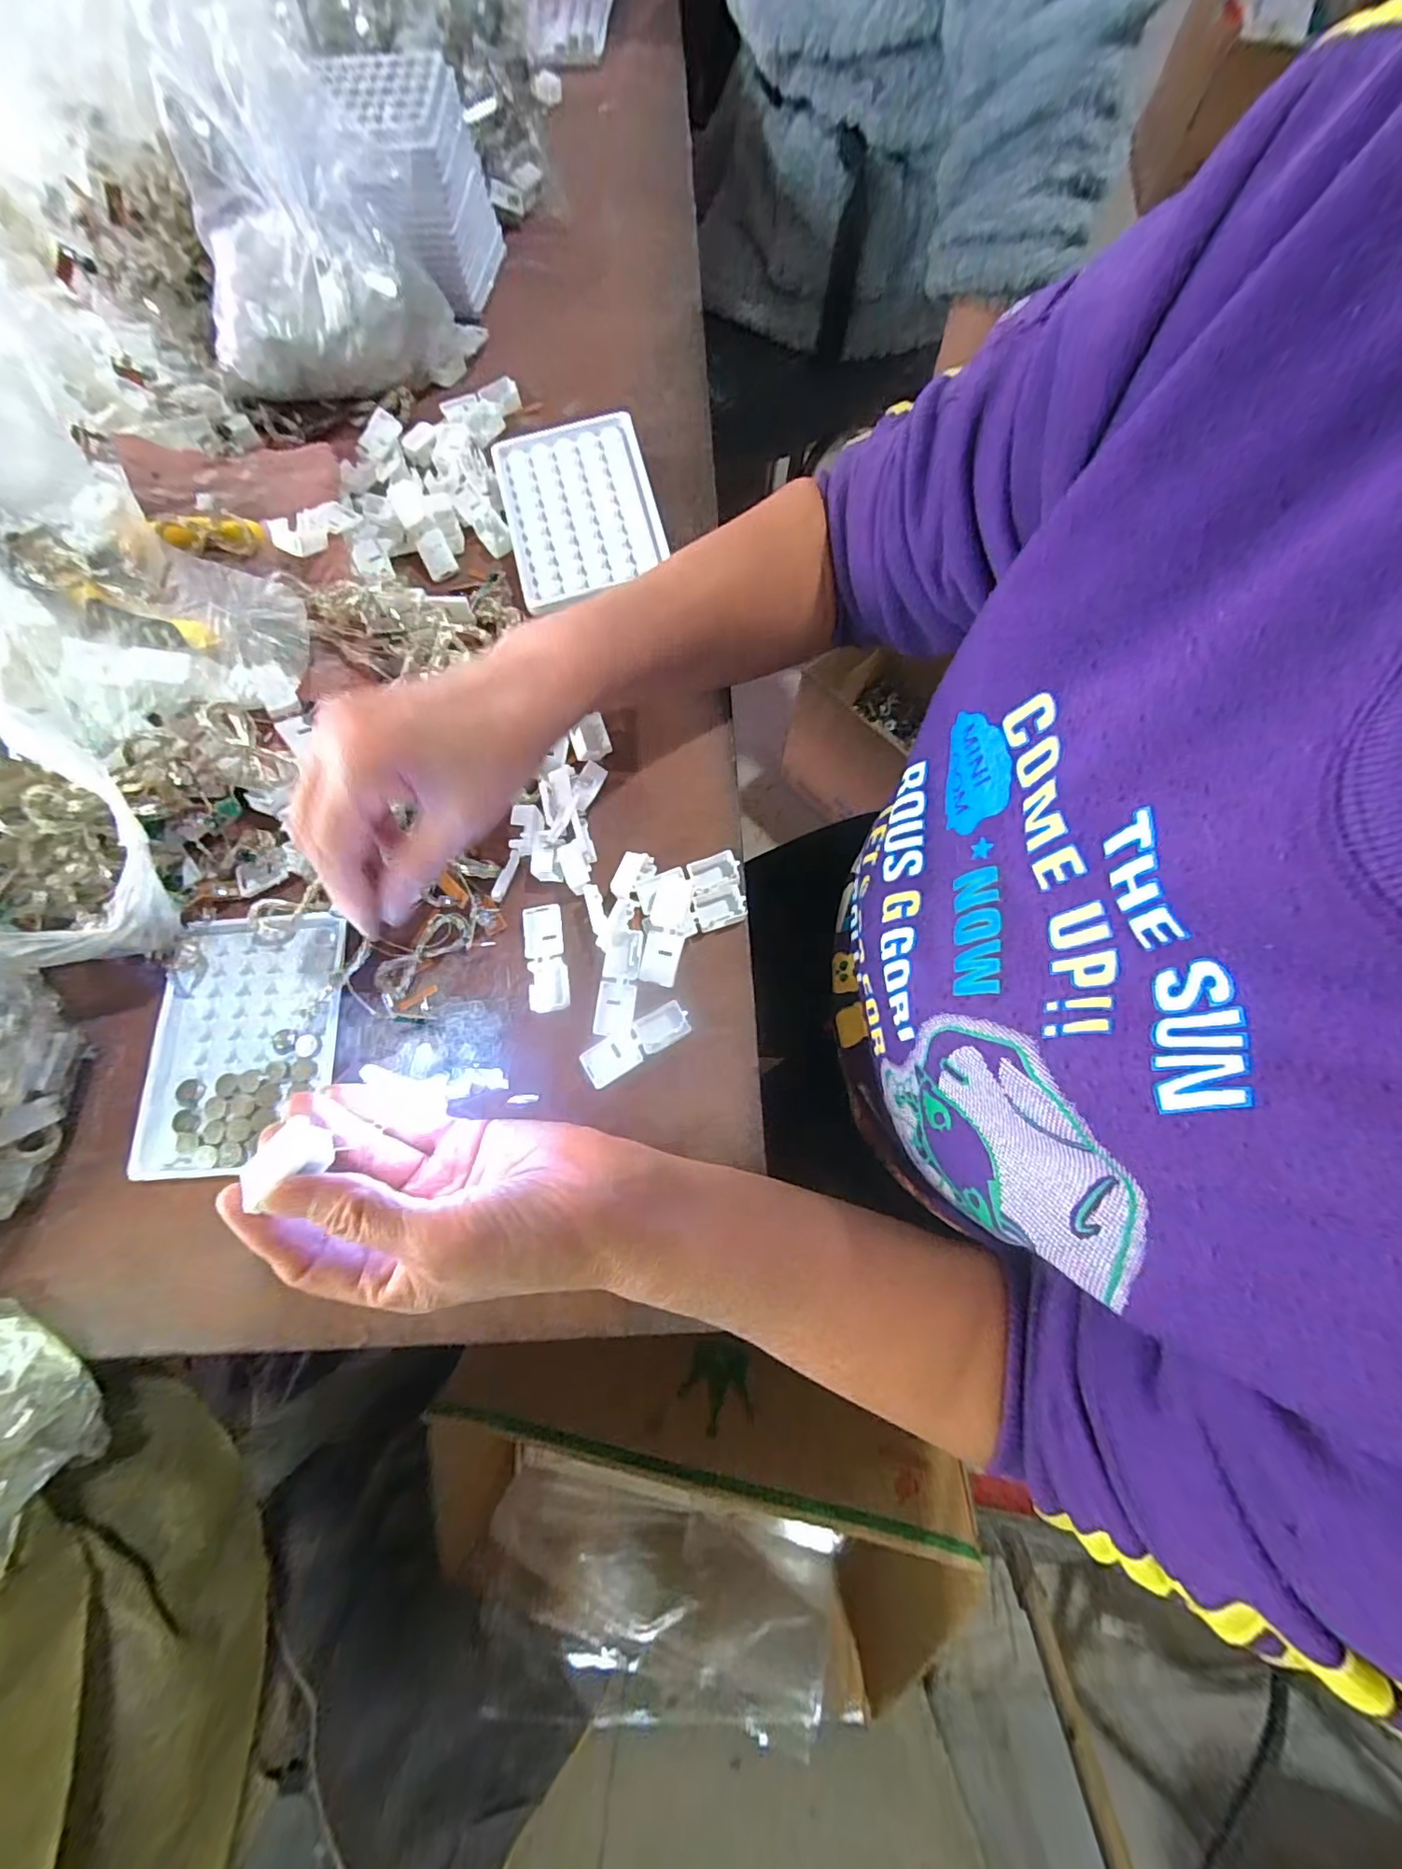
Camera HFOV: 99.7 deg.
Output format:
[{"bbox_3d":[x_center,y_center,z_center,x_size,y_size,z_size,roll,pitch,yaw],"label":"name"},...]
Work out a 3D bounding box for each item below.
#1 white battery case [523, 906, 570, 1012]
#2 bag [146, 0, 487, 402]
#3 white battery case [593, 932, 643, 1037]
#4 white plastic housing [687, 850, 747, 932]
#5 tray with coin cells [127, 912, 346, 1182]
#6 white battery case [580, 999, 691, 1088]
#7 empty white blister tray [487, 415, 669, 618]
[{"bbox_3d":[-0.081,0.012,0.312,0.021,0.008,0.056,-9,74,-2],"label":"white battery case"},{"bbox_3d":[-0.253,-0.434,0.371,0.162,0.143,0.079,-3,74,0],"label":"bag"},{"bbox_3d":[-0.043,0.025,0.305,0.019,0.007,0.054,5,74,2],"label":"white battery case"},{"bbox_3d":[0.008,-0.024,0.318,0.026,0.011,0.039,-8,74,-1],"label":"white plastic housing"},{"bbox_3d":[-0.237,0.054,0.306,0.096,0.014,0.128,-4,74,0],"label":"tray with coin cells"},{"bbox_3d":[-0.032,0.054,0.296,0.055,0.005,0.020,-30,76,-7],"label":"white battery case"},{"bbox_3d":[-0.078,-0.275,0.387,0.096,0.025,0.128,-15,74,-3],"label":"empty white blister tray"}]

